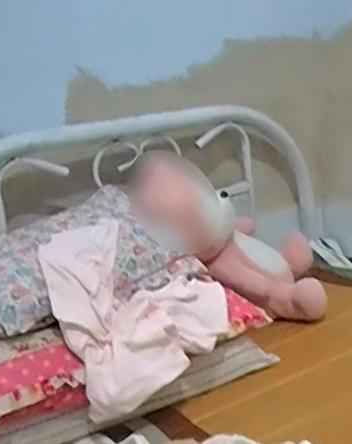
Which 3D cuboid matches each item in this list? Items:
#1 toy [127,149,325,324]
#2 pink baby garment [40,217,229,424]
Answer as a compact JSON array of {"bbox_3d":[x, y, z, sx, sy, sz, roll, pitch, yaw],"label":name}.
[{"bbox_3d":[0.118,0.030,1.486,0.570,0.214,0.257,35,1,-17],"label":"toy"},{"bbox_3d":[-0.063,0.152,1.132,0.340,0.253,0.294,-10,13,-14],"label":"pink baby garment"}]

